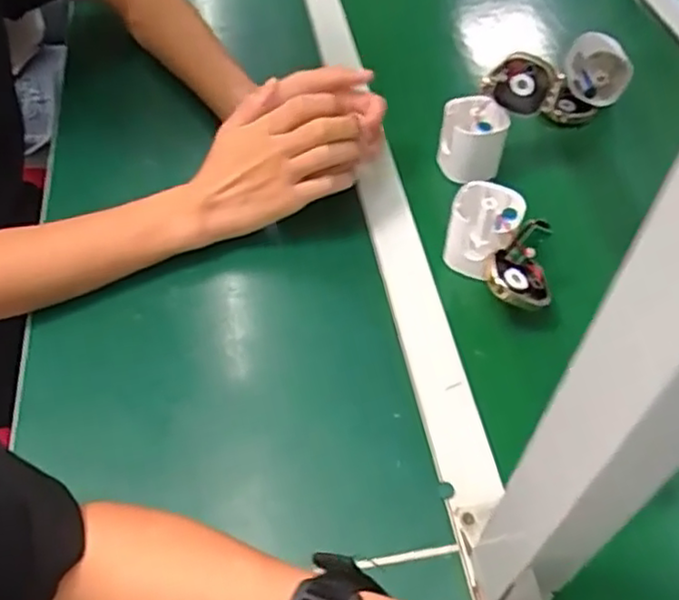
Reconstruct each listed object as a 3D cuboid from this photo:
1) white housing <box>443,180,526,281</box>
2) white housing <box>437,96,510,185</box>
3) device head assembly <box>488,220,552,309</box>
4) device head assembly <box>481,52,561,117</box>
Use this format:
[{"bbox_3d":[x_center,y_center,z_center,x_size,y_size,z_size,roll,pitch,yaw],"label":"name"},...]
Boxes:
[{"bbox_3d":[0.123,-0.058,0.586,0.053,0.064,0.057,20,52,13],"label":"white housing"},{"bbox_3d":[0.128,-0.154,0.652,0.061,0.064,0.052,8,50,4],"label":"white housing"},{"bbox_3d":[0.148,-0.028,0.541,0.052,0.050,0.050,16,51,10],"label":"device head assembly"},{"bbox_3d":[0.167,-0.198,0.624,0.069,0.050,0.025,3,50,0],"label":"device head assembly"}]

